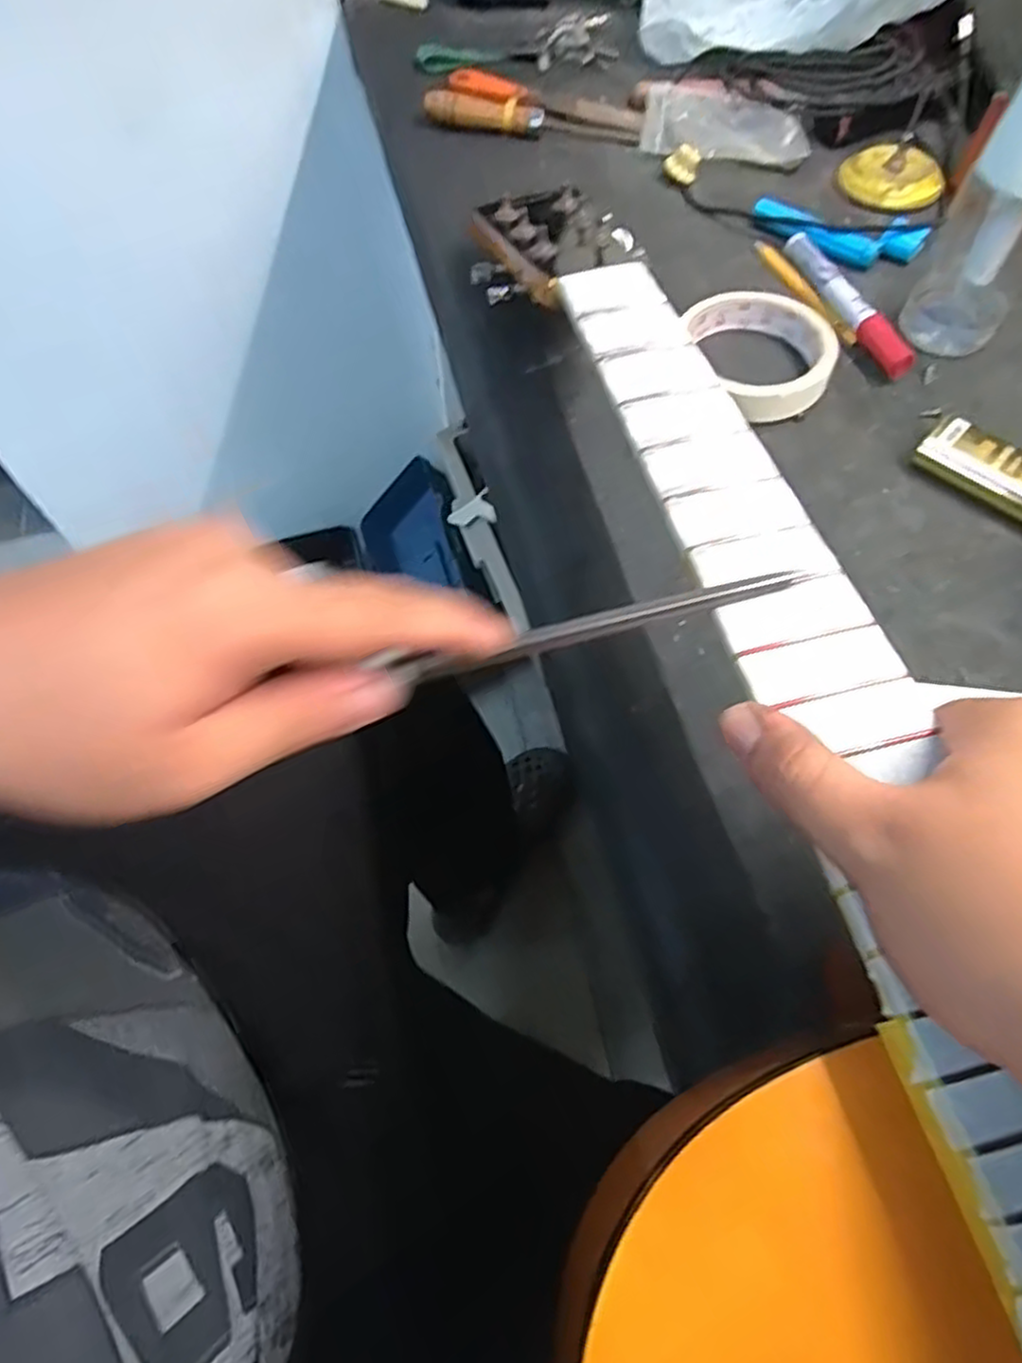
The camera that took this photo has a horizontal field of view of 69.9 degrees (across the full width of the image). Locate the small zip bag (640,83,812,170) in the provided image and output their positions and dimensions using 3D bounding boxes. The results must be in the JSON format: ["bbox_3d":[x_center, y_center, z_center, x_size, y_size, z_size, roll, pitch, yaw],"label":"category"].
[{"bbox_3d":[0.161,-0.417,0.551,0.122,0.012,0.077,14,63,9],"label":"small zip bag"}]

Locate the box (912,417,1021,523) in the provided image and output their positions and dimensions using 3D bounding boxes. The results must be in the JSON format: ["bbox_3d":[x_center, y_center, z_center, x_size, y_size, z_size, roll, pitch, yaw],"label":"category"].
[{"bbox_3d":[0.266,-0.105,0.388,0.096,0.017,0.032,37,69,20],"label":"box"}]

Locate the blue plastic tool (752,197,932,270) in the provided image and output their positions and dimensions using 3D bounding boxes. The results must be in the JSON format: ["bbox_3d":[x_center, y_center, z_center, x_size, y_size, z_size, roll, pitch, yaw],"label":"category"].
[{"bbox_3d":[0.218,-0.301,0.491,0.110,0.014,0.036,23,65,14],"label":"blue plastic tool"}]

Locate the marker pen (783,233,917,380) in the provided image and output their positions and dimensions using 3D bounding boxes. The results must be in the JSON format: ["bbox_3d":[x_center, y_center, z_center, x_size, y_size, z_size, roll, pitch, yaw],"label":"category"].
[{"bbox_3d":[0.208,-0.238,0.456,0.016,0.018,0.132,-17,62,-7],"label":"marker pen"}]

